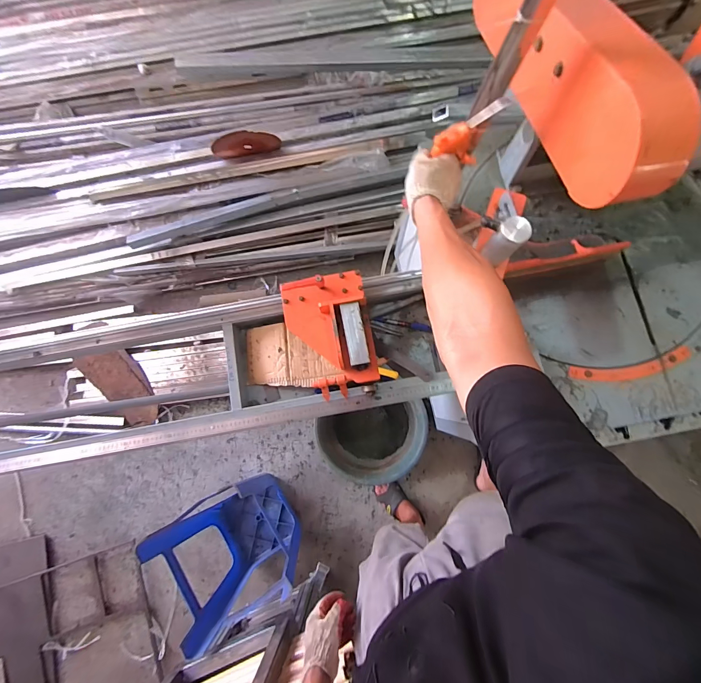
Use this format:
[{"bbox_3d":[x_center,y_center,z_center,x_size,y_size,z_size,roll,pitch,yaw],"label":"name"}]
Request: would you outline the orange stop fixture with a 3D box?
[{"bbox_3d":[-0.046,-0.017,0.750,0.182,0.091,0.258,-10,78,0],"label":"orange stop fixture"}]

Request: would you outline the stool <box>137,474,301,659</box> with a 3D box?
[{"bbox_3d":[-0.355,0.682,1.133,0.324,0.378,0.385,-31,79,-5],"label":"stool"}]

